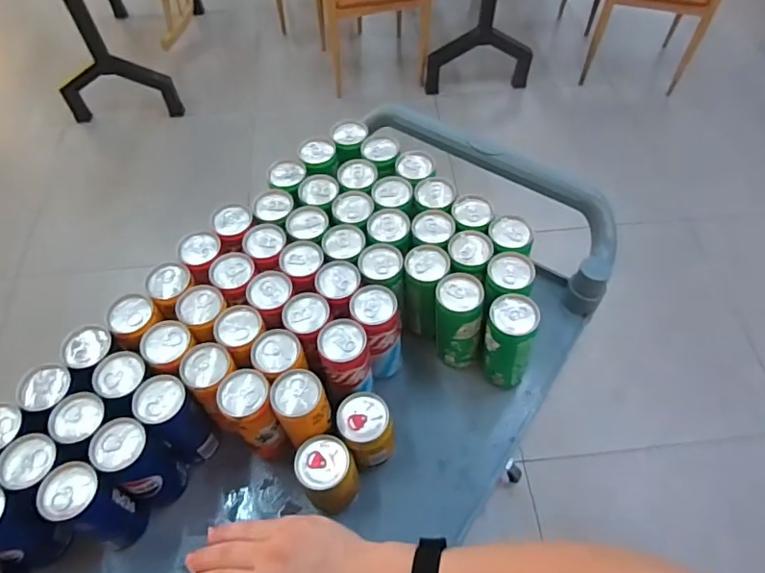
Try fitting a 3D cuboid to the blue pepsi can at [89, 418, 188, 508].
[{"bbox_3d":[-0.262,0.197,0.585,0.052,0.141,0.057,0,57,0],"label":"blue pepsi can"}]

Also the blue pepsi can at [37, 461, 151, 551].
[{"bbox_3d":[-0.299,0.234,0.561,0.054,0.142,0.056,0,57,0],"label":"blue pepsi can"}]

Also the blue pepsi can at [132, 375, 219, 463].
[{"bbox_3d":[-0.231,0.159,0.610,0.055,0.122,0.073,-27,61,-16],"label":"blue pepsi can"}]

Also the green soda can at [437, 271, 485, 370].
[{"bbox_3d":[0.094,0.046,0.666,0.058,0.138,0.054,0,57,0],"label":"green soda can"}]

